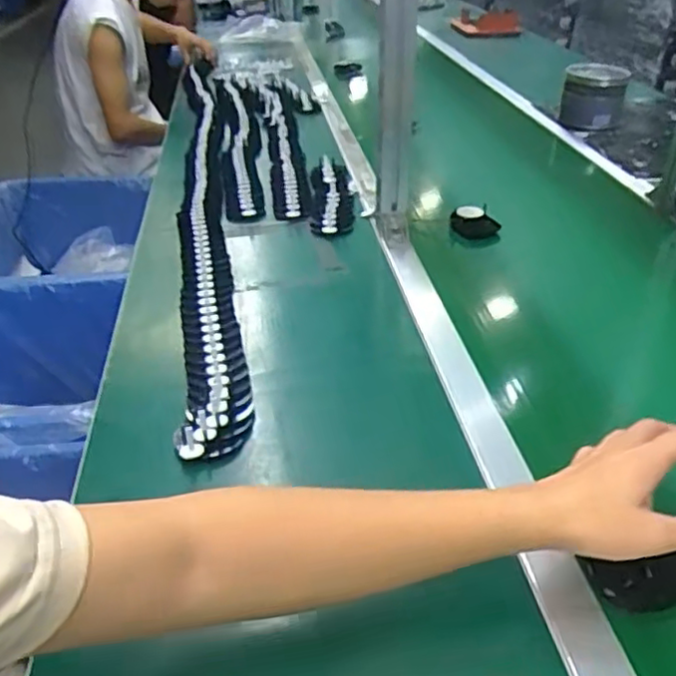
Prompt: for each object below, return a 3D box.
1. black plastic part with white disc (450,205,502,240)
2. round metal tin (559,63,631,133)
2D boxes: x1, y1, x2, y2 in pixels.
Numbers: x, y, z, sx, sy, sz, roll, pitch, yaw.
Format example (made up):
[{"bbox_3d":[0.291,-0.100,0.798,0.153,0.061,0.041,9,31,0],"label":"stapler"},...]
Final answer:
[{"bbox_3d":[0.208,-0.174,1.004,0.071,0.045,0.030,13,36,19],"label":"black plastic part with white disc"},{"bbox_3d":[0.538,-0.510,1.402,0.125,0.111,0.105,13,36,19],"label":"round metal tin"}]

